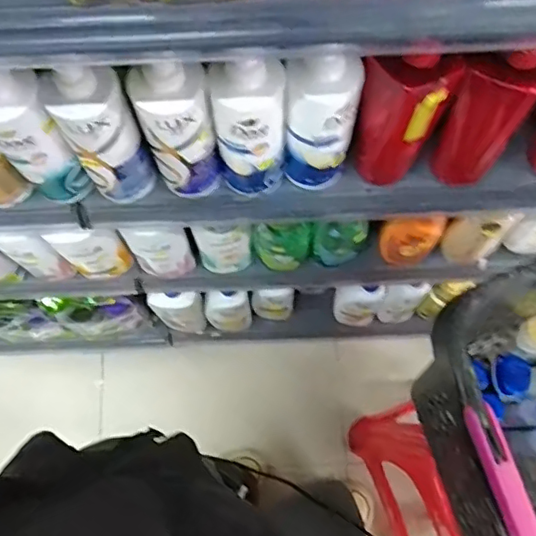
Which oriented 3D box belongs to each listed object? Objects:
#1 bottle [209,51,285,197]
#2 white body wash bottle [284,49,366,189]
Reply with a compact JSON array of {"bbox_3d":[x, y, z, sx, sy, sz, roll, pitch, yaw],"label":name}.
[{"bbox_3d":[-0.019,-0.147,0.624,0.071,0.224,0.057,1,73,1],"label":"bottle"},{"bbox_3d":[0.055,-0.150,0.621,0.068,0.215,0.045,11,73,4],"label":"white body wash bottle"}]

